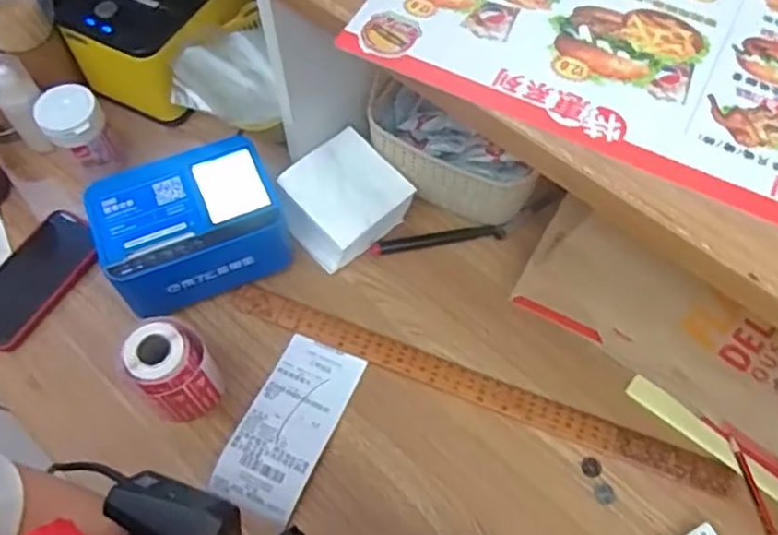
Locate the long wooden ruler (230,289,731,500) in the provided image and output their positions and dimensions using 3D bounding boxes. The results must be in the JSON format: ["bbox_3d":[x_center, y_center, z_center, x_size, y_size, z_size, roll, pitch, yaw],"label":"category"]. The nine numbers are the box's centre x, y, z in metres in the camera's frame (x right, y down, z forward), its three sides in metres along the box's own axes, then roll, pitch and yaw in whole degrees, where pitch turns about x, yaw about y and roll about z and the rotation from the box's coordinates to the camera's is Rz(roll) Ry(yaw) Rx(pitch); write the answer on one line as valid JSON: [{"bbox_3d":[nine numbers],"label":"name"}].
[{"bbox_3d":[0.071,0.111,0.636,0.492,0.008,0.035,19,63,10],"label":"long wooden ruler"}]

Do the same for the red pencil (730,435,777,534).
[{"bbox_3d":[0.327,0.225,0.568,0.008,0.012,0.155,-10,61,-6],"label":"red pencil"}]

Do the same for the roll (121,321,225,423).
[{"bbox_3d":[-0.192,0.094,0.600,0.060,0.084,0.068,-31,66,-16],"label":"roll"}]

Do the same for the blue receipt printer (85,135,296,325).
[{"bbox_3d":[-0.196,-0.038,0.661,0.168,0.119,0.110,-23,64,-12],"label":"blue receipt printer"}]

